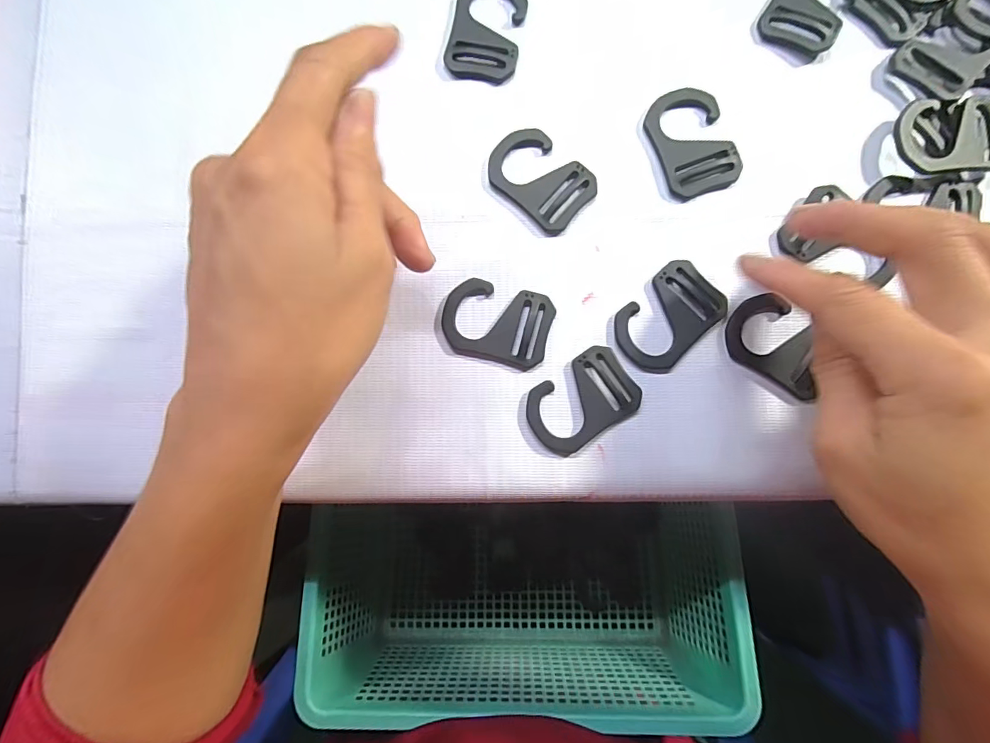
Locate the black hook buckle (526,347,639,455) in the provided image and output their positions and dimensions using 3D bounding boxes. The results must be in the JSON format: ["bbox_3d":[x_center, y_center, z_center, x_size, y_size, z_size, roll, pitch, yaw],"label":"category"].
[{"bbox_3d":[0.039,0.014,0.208,0.049,0.004,0.034,-35,86,1],"label":"black hook buckle"}]

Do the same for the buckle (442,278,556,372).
[{"bbox_3d":[0.001,-0.022,0.211,0.050,0.004,0.035,15,88,4],"label":"buckle"}]

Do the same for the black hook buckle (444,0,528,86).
[{"bbox_3d":[-0.004,-0.166,0.221,0.034,0.004,0.050,11,88,4],"label":"black hook buckle"}]

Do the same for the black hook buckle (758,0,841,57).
[{"bbox_3d":[0.148,-0.174,0.213,0.033,0.007,0.049,29,89,4],"label":"black hook buckle"}]

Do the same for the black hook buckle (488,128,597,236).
[{"bbox_3d":[0.020,-0.091,0.215,0.050,0.004,0.035,44,90,4],"label":"black hook buckle"}]

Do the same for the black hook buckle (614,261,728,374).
[{"bbox_3d":[0.079,-0.024,0.208,0.049,0.004,0.034,-43,86,0],"label":"black hook buckle"}]

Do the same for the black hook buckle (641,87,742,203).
[{"bbox_3d":[0.091,-0.106,0.213,0.034,0.004,0.049,-20,86,2],"label":"black hook buckle"}]

